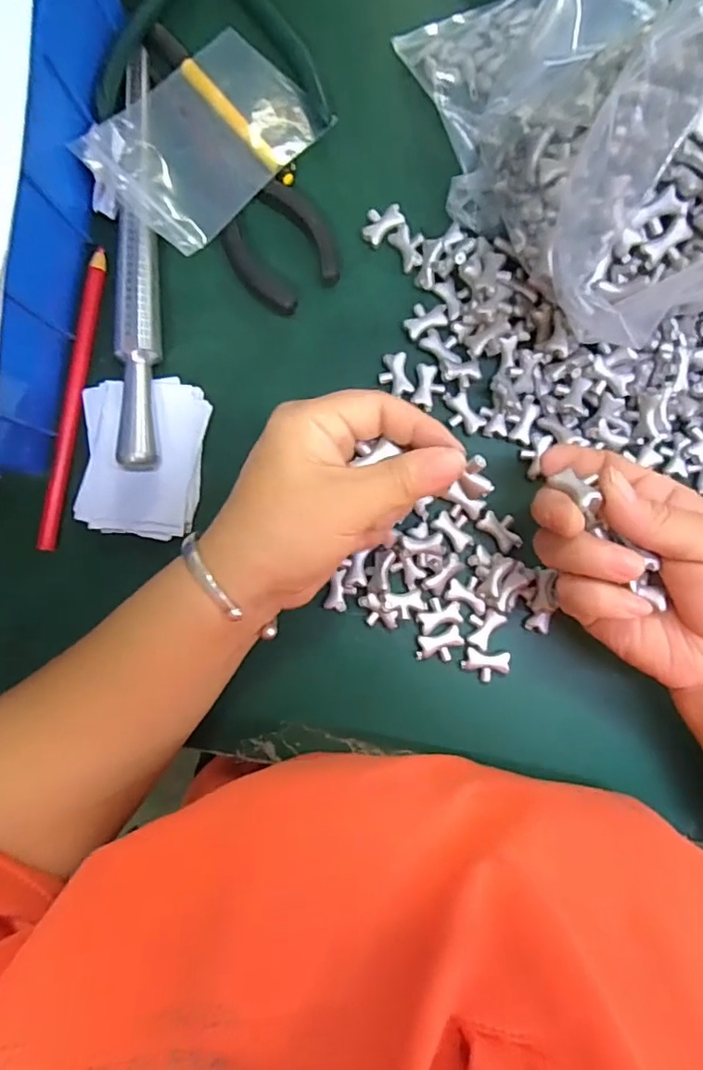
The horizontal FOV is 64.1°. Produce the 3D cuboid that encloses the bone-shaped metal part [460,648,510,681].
[{"bbox_3d":[0.072,0.071,0.303,0.025,0.006,0.016,7,88,3],"label":"bone-shaped metal part"}]

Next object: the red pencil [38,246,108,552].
[{"bbox_3d":[-0.155,-0.074,0.312,0.011,0.006,0.165,10,88,3],"label":"red pencil"}]

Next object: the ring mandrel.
[{"bbox_3d":[-0.114,-0.150,0.303,0.021,0.019,0.228,0,88,2],"label":"ring mandrel"}]

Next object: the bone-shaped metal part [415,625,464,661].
[{"bbox_3d":[0.047,0.061,0.303,0.026,0.004,0.016,-17,87,2],"label":"bone-shaped metal part"}]

